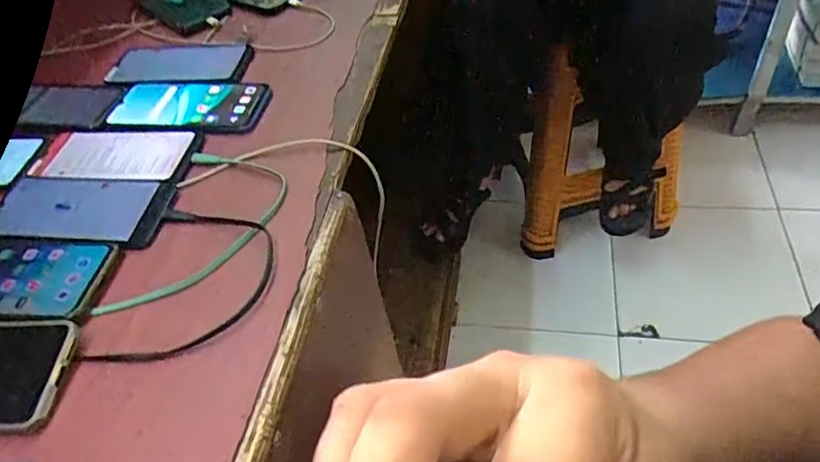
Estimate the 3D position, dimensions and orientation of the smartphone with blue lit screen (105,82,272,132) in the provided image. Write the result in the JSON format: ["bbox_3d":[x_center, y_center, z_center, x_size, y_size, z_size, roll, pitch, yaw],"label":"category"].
[{"bbox_3d":[-0.242,-0.135,0.628,0.169,0.011,0.081,3,48,10],"label":"smartphone with blue lit screen"}]

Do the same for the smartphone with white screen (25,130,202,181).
[{"bbox_3d":[-0.294,-0.077,0.575,0.165,0.006,0.069,3,48,9],"label":"smartphone with white screen"}]

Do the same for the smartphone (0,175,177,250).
[{"bbox_3d":[-0.300,-0.021,0.526,0.167,0.004,0.079,3,48,10],"label":"smartphone"}]

